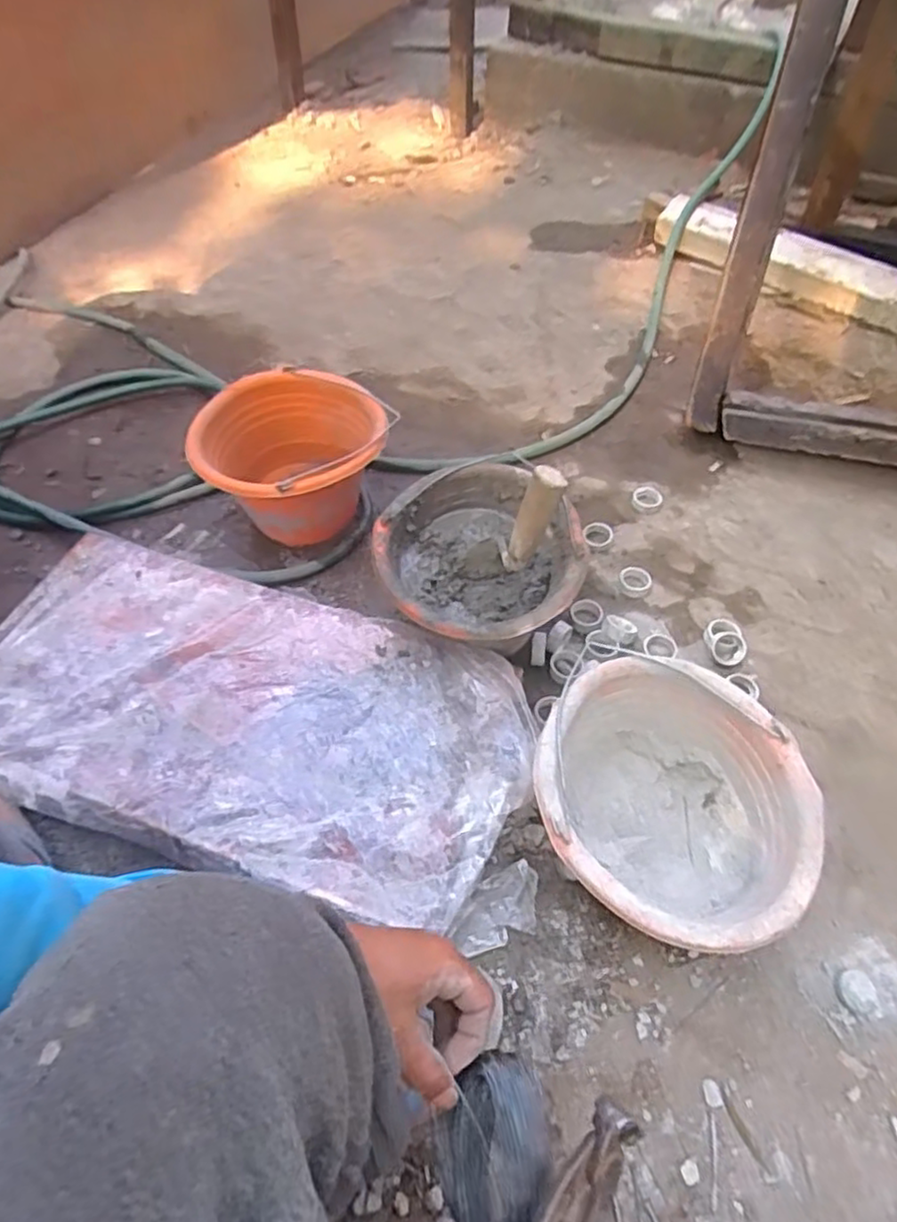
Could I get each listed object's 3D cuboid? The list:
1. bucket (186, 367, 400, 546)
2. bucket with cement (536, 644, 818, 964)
[{"bbox_3d":[-0.214,-0.211,0.985,0.258,0.171,0.233,-16,55,-12],"label":"bucket"},{"bbox_3d":[0.206,0.193,0.670,0.238,0.137,0.248,0,53,0],"label":"bucket with cement"}]

